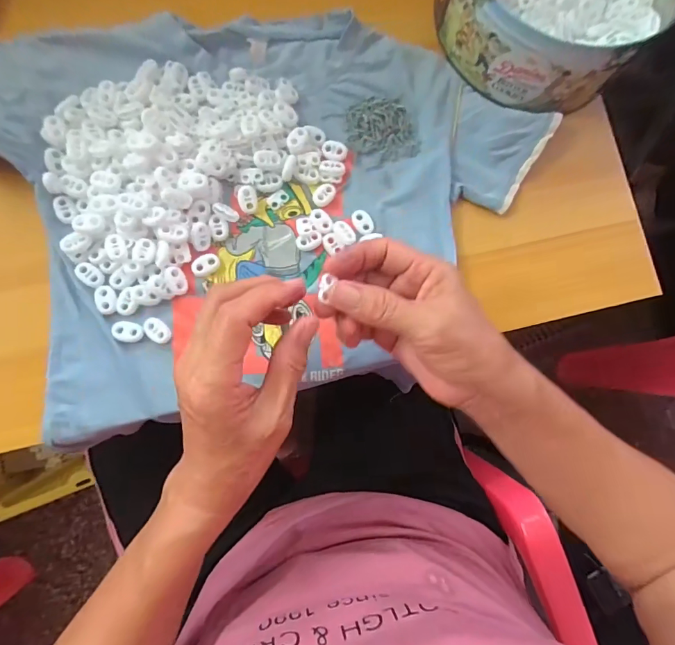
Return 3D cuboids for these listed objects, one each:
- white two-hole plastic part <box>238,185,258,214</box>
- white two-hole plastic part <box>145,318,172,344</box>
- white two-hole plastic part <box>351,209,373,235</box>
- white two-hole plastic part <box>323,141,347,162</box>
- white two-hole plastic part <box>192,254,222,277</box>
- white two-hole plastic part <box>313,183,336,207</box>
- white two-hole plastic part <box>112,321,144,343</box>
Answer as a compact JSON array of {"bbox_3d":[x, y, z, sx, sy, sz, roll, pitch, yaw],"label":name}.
[{"bbox_3d":[-0.074,-0.102,0.328,0.015,0.008,0.021,-3,84,-8],"label":"white two-hole plastic part"},{"bbox_3d":[-0.139,0.006,0.310,0.023,0.007,0.015,40,80,-1],"label":"white two-hole plastic part"},{"bbox_3d":[0.022,-0.085,0.339,0.017,0.004,0.022,-29,88,-10],"label":"white two-hole plastic part"},{"bbox_3d":[-0.002,-0.147,0.340,0.022,0.007,0.015,12,82,-6],"label":"white two-hole plastic part"},{"bbox_3d":[-0.105,-0.046,0.318,0.023,0.004,0.015,-32,88,-10],"label":"white two-hole plastic part"},{"bbox_3d":[-0.011,-0.109,0.338,0.015,0.005,0.023,39,80,-1],"label":"white two-hole plastic part"},{"bbox_3d":[-0.161,0.007,0.307,0.022,0.005,0.016,12,82,-6],"label":"white two-hole plastic part"}]

